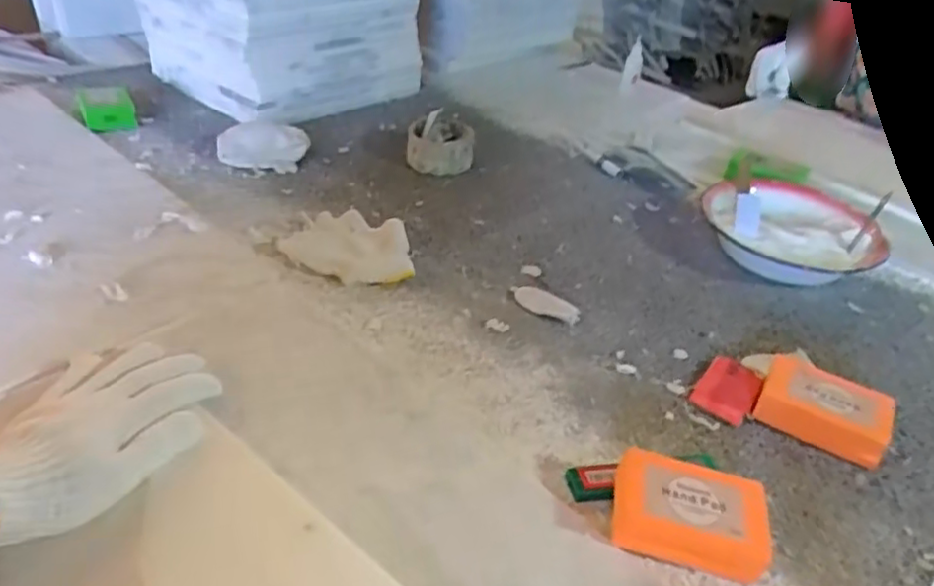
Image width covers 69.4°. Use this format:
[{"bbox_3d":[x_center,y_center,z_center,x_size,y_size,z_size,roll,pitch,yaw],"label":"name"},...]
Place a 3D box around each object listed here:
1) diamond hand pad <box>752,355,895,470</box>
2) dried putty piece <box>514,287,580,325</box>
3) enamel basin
[{"bbox_3d":[0.280,0.090,0.533,0.096,0.035,0.061,23,38,20],"label":"diamond hand pad"},{"bbox_3d":[0.075,0.009,0.633,0.062,0.004,0.030,20,37,16],"label":"dried putty piece"},{"bbox_3d":[0.348,-0.072,0.733,0.172,0.074,0.140,6,35,-2],"label":"enamel basin"}]

